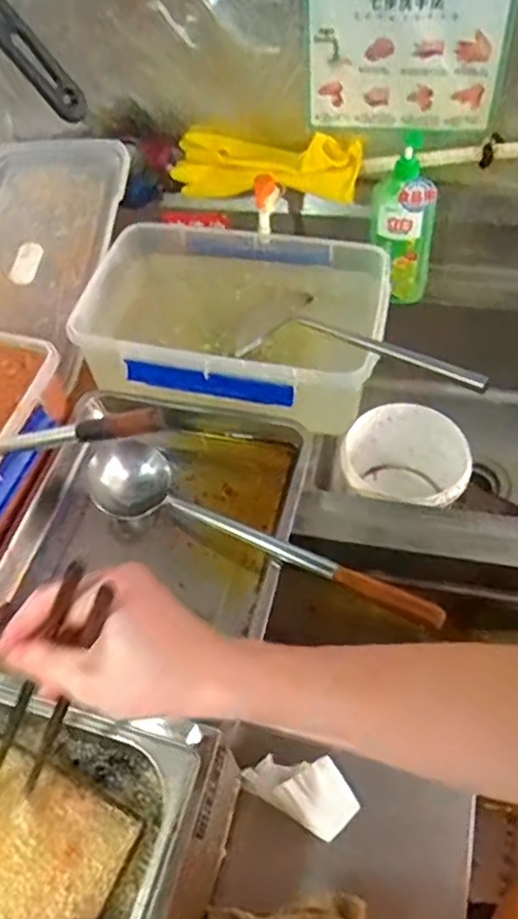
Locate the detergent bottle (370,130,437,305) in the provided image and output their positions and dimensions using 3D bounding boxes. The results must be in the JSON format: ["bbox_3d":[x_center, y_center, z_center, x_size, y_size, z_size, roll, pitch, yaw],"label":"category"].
[{"bbox_3d":[0.214,-0.342,1.000,0.093,0.234,0.063,6,54,10],"label":"detergent bottle"}]

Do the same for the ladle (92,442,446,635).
[{"bbox_3d":[0.003,0.072,0.773,0.437,0.087,0.095,19,57,19],"label":"ladle"}]

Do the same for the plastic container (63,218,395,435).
[{"bbox_3d":[-0.030,-0.192,0.939,0.401,0.121,0.259,6,54,10],"label":"plastic container"}]

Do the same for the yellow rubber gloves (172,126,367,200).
[{"bbox_3d":[0.010,-0.443,1.012,0.290,0.082,0.061,9,54,12],"label":"yellow rubber gloves"}]

